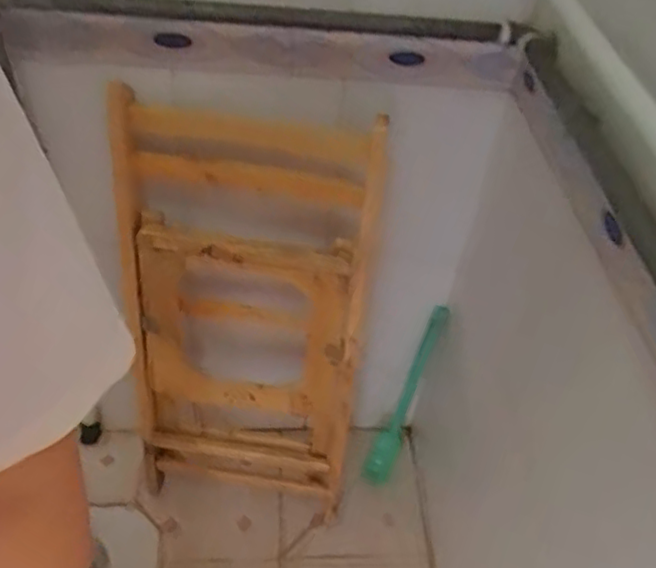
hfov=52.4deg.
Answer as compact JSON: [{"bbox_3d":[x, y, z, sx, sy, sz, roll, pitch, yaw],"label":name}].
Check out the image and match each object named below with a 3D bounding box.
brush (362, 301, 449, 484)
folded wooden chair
[{"bbox_3d":[0.173,0.232,1.422,0.064,0.434,0.091,28,22,24],"label":"brush"},{"bbox_3d":[-0.162,0.091,1.161,0.425,0.759,0.136,6,42,0],"label":"folded wooden chair"}]

